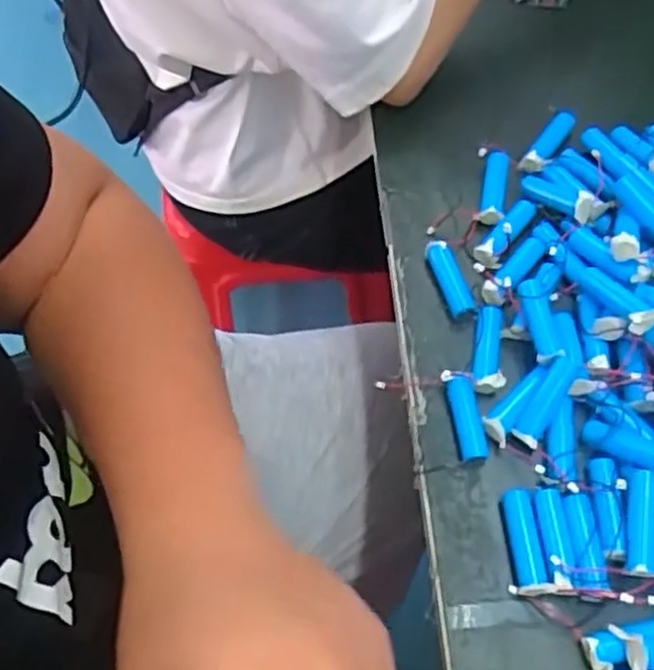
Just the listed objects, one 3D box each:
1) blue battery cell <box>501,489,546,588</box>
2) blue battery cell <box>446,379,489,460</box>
[{"bbox_3d":[0.098,0.101,0.381,0.015,0.014,0.049,1,60,1],"label":"blue battery cell"},{"bbox_3d":[0.075,0.046,0.411,0.015,0.015,0.044,-7,60,-3],"label":"blue battery cell"}]

